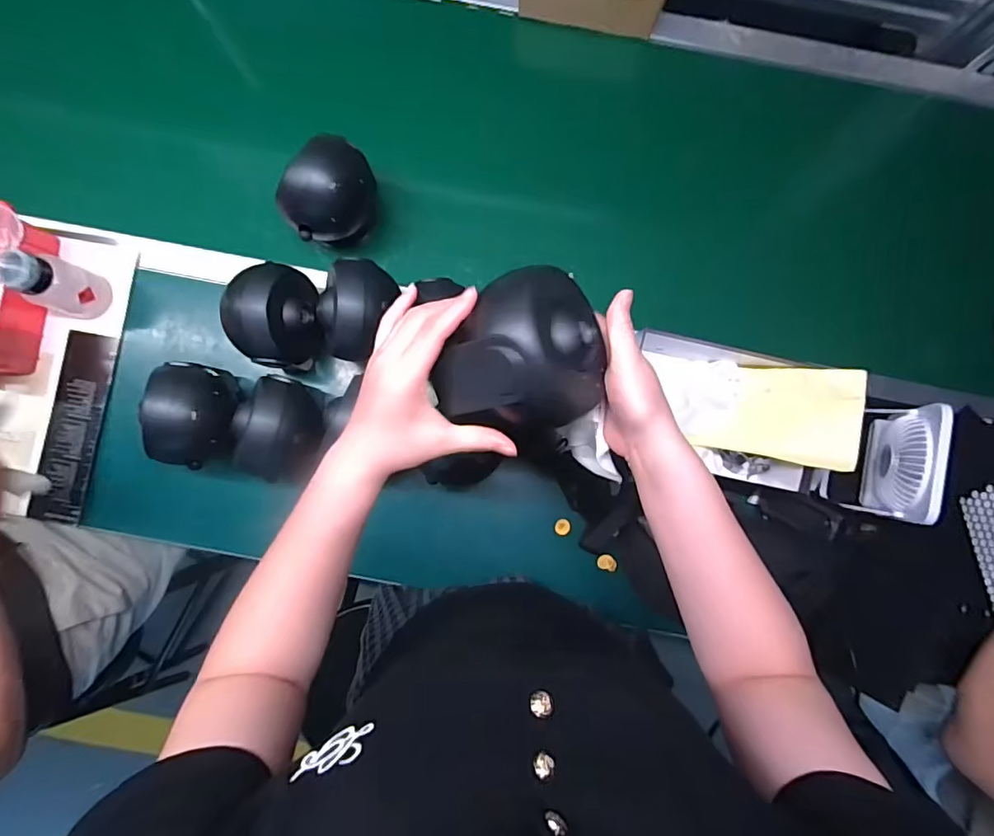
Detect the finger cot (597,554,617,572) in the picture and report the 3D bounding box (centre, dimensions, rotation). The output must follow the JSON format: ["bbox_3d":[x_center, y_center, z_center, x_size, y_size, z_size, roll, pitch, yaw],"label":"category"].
[{"bbox_3d":[0.148,0.194,0.685,0.026,0.006,0.020,14,87,0],"label":"finger cot"}]

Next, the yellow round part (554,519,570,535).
[{"bbox_3d":[0.088,0.147,0.685,0.022,0.009,0.020,0,87,0],"label":"yellow round part"}]

